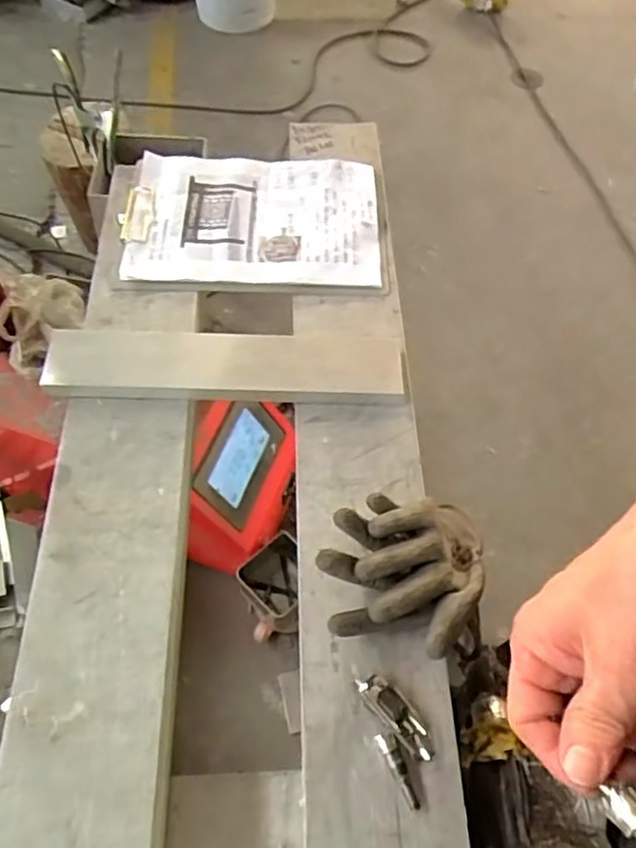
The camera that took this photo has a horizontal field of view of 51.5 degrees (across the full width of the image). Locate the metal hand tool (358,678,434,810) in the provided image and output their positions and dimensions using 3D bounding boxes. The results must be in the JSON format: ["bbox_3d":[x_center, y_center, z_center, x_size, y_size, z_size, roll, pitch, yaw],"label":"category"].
[{"bbox_3d":[0.061,0.224,0.506,0.025,0.019,0.072,-38,66,-20],"label":"metal hand tool"}]

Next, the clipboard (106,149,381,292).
[{"bbox_3d":[-0.087,-0.247,0.800,0.319,0.019,0.219,-2,59,-1],"label":"clipboard"}]

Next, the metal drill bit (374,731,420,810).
[{"bbox_3d":[0.061,0.258,0.492,0.012,0.016,0.054,-25,62,-14],"label":"metal drill bit"}]

